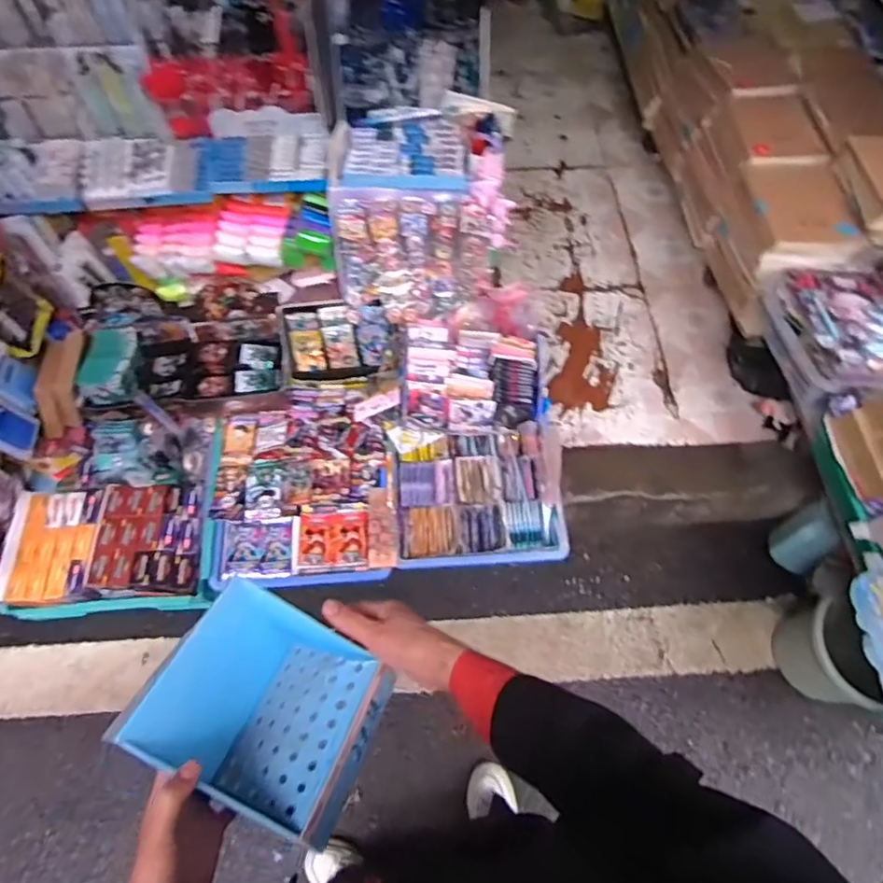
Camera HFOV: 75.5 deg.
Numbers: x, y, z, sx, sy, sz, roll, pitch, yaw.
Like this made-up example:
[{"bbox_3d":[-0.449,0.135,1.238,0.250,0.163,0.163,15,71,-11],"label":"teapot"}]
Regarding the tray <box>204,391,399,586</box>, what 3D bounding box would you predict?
[{"bbox_3d":[-0.295,0.097,1.238,0.376,0.069,0.421,-6,64,-4],"label":"tray"}]

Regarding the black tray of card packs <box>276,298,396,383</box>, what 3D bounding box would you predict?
[{"bbox_3d":[-0.233,-0.224,1.278,0.235,0.035,0.176,-4,105,5],"label":"black tray of card packs"}]

